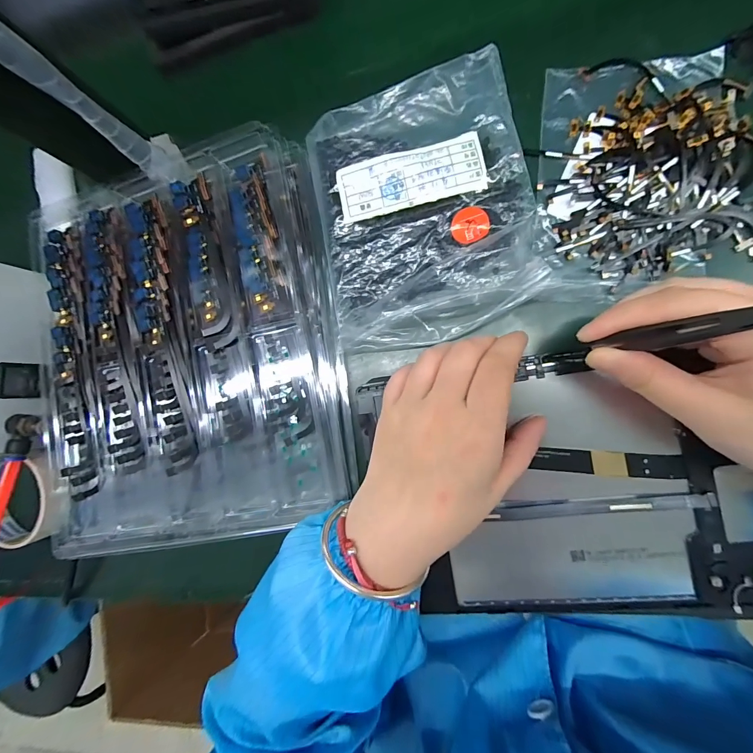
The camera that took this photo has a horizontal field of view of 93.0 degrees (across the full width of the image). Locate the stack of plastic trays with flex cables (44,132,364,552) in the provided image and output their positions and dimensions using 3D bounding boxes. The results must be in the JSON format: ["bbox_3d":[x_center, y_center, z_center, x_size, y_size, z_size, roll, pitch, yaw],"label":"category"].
[{"bbox_3d":[-0.140,-0.020,0.258,0.222,0.020,0.265,-9,85,8],"label":"stack of plastic trays with flex cables"}]

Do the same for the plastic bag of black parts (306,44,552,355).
[{"bbox_3d":[0.030,-0.115,0.237,0.137,0.022,0.175,-10,86,11],"label":"plastic bag of black parts"}]

